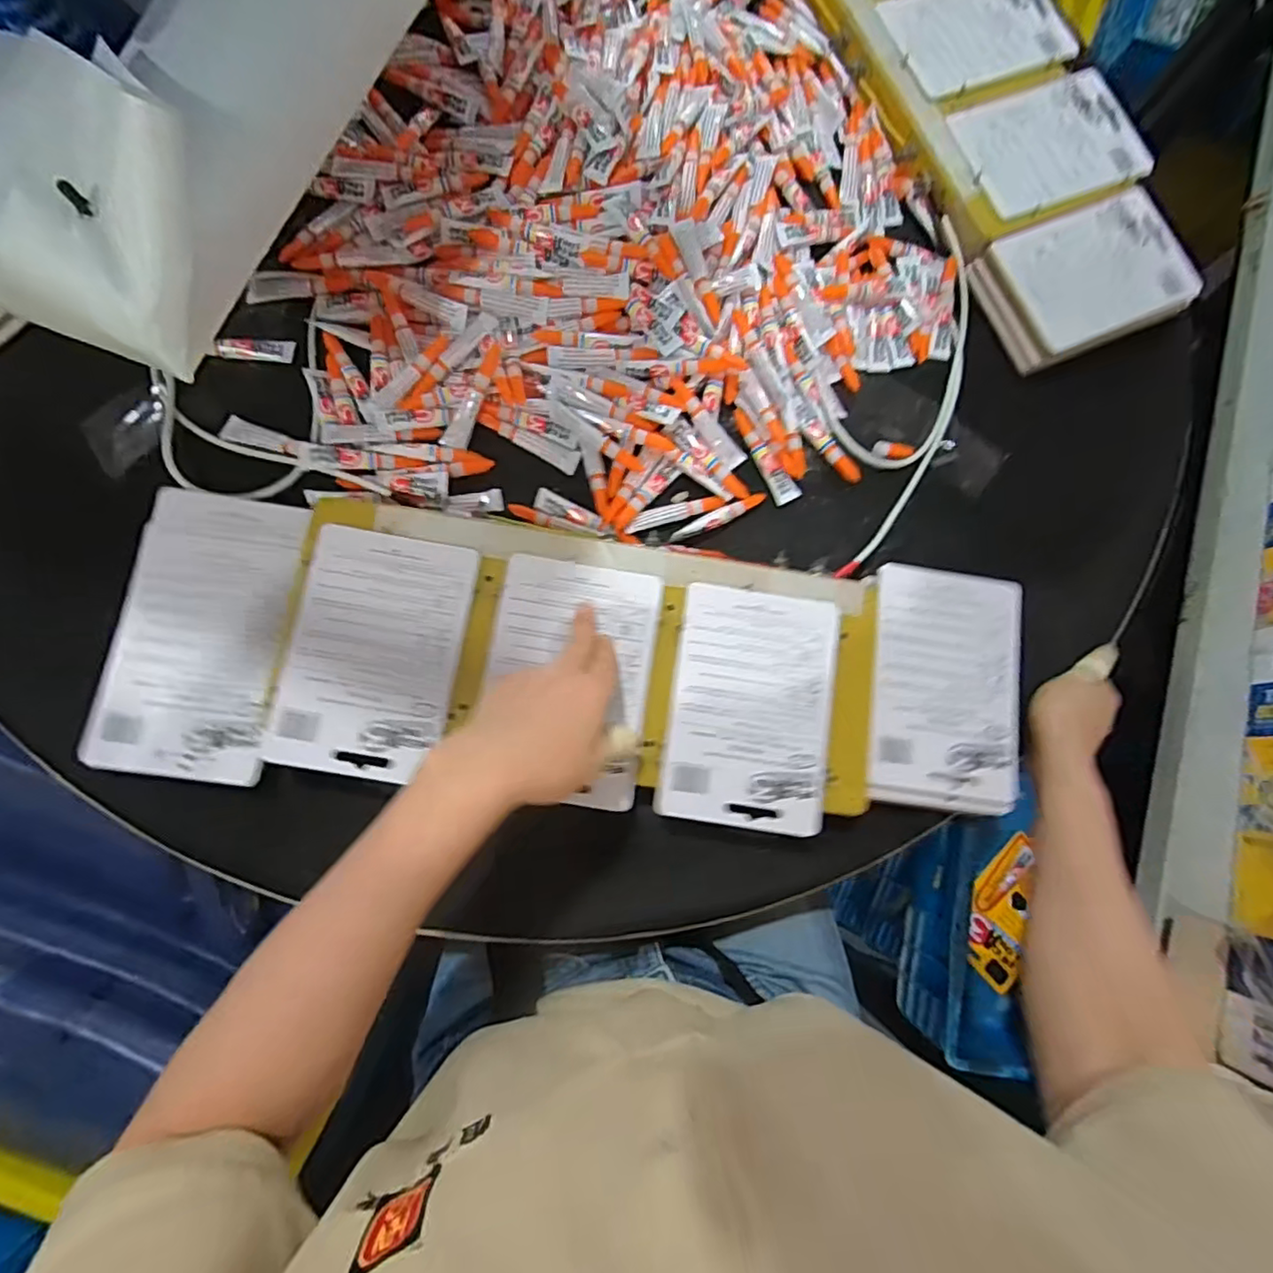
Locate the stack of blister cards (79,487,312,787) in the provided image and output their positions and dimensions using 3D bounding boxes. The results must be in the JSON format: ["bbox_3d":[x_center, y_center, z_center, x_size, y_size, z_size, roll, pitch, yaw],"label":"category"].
[{"bbox_3d":[-0.297,-0.003,0.429,0.111,0.025,0.194,6,80,-3],"label":"stack of blister cards"}]

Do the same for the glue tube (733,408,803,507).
[{"bbox_3d":[0.105,-0.149,0.503,0.022,0.008,0.087,-27,83,-8],"label":"glue tube"}]

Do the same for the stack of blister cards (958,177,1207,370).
[{"bbox_3d":[0.397,-0.317,0.542,0.176,0.028,0.118,-24,82,-8],"label":"stack of blister cards"}]

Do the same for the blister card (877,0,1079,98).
[{"bbox_3d":[0.314,-0.563,0.561,0.171,0.009,0.126,-23,84,-7],"label":"blister card"}]

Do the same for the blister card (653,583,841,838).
[{"bbox_3d":[0.081,0.049,0.431,0.113,0.005,0.162,10,80,-2],"label":"blister card"}]

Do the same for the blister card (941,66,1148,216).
[{"bbox_3d":[0.369,-0.442,0.544,0.169,0.013,0.122,-25,84,-7],"label":"blister card"}]

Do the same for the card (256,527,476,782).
[{"bbox_3d":[-0.176,0.009,0.416,0.111,0.006,0.162,10,78,-2],"label":"card"}]

